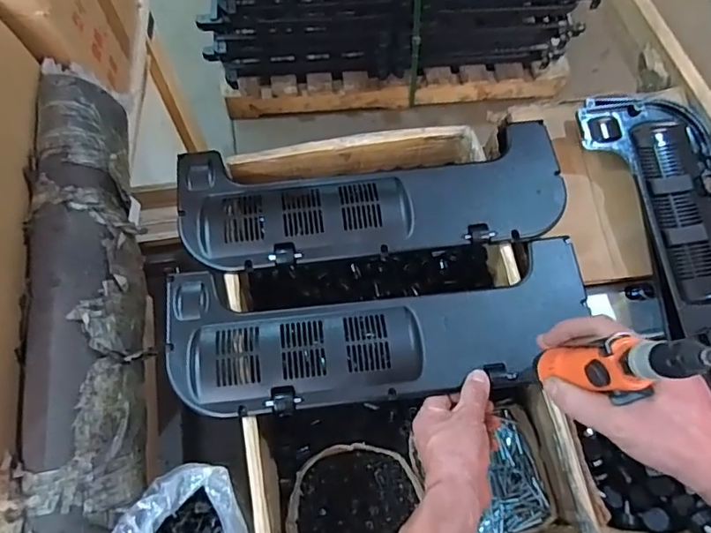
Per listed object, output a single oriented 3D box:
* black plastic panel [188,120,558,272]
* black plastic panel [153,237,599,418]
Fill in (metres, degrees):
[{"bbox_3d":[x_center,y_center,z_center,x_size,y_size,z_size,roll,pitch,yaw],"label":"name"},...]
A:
[{"bbox_3d":[0.023,-0.092,0.658,0.470,0.018,0.157,-7,70,-3],"label":"black plastic panel"},{"bbox_3d":[0.030,0.066,0.605,0.472,0.019,0.160,-7,70,-5],"label":"black plastic panel"}]

